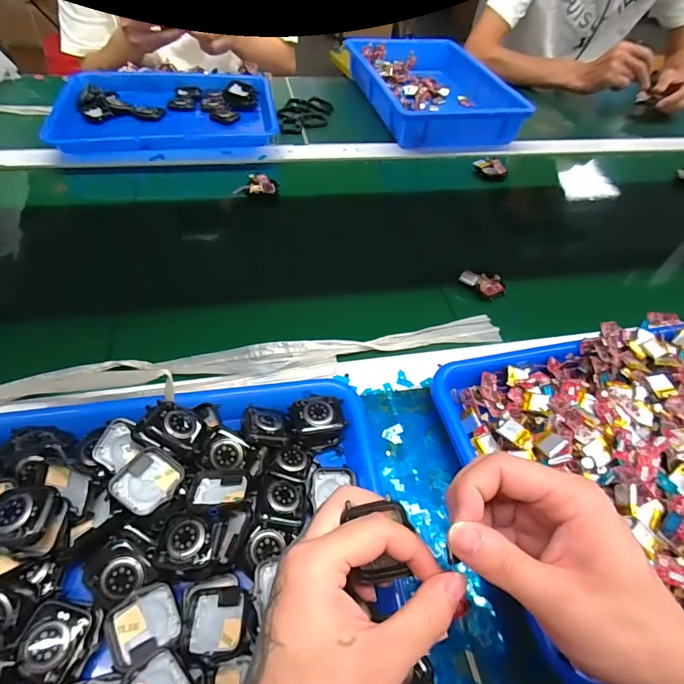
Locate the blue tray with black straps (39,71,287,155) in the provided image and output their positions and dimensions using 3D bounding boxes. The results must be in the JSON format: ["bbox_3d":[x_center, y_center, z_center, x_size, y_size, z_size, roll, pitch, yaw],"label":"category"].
[{"bbox_3d":[-0.286,-0.389,0.696,0.340,0.037,0.230,-10,55,-13],"label":"blue tray with black straps"}]

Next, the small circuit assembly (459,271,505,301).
[{"bbox_3d":[0.175,-0.074,0.515,0.054,0.013,0.038,28,55,15],"label":"small circuit assembly"}]

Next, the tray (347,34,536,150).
[{"bbox_3d":[0.170,-0.505,0.827,0.247,0.059,0.360,-10,55,-13],"label":"tray"}]

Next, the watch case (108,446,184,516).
[{"bbox_3d":[-0.138,0.099,0.296,0.039,0.008,0.043,35,46,1],"label":"watch case"}]

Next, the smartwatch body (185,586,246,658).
[{"bbox_3d":[-0.082,0.180,0.269,0.037,0.010,0.037,-1,53,-6],"label":"smartwatch body"}]

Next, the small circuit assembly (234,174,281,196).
[{"bbox_3d":[-0.122,-0.225,0.600,0.063,0.024,0.028,-6,54,-10],"label":"small circuit assembly"}]

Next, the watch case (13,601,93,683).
[{"bbox_3d":[-0.177,0.181,0.250,0.035,0.006,0.039,12,53,3],"label":"watch case"}]

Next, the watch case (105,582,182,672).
[{"bbox_3d":[-0.125,0.178,0.264,0.040,0.012,0.036,-22,58,-21],"label":"watch case"}]

